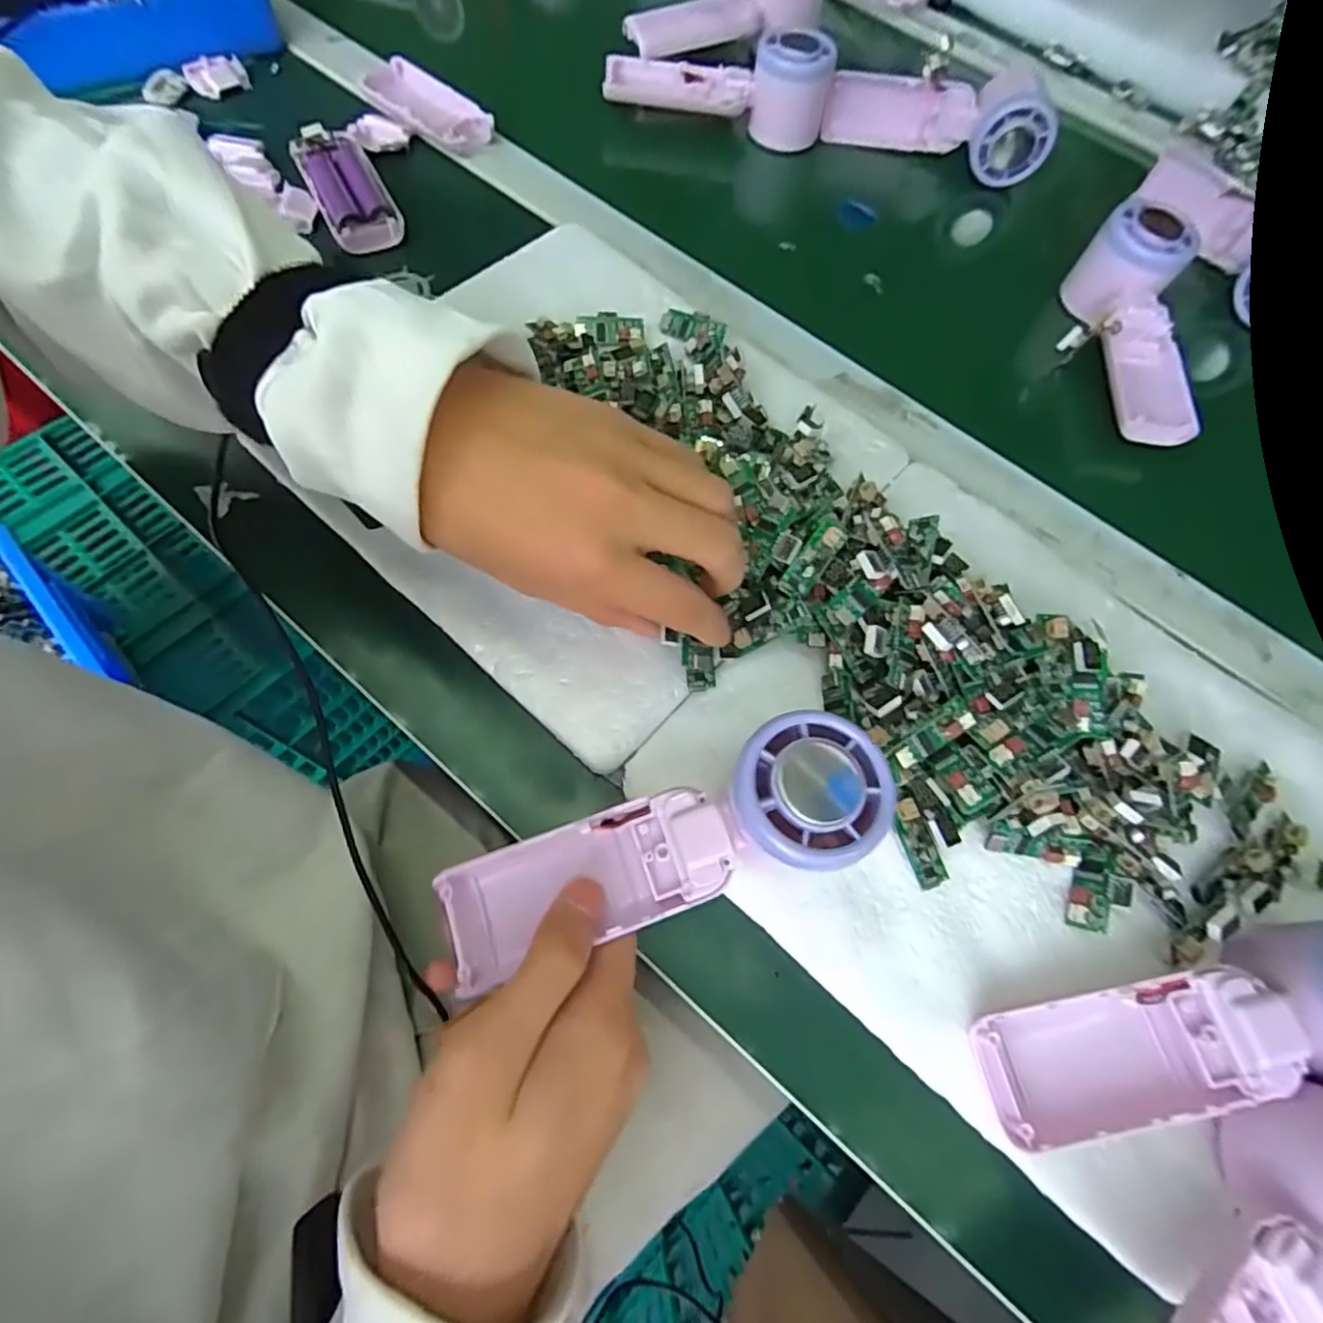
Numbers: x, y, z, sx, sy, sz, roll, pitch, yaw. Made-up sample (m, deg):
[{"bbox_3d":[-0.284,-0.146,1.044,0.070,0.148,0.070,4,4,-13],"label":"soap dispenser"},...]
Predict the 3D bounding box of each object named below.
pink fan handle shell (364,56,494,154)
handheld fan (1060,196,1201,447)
[{"bbox_3d":[-0.173,-0.401,0.460,0.107,0.017,0.044,40,70,12],"label":"pink fan handle shell"},{"bbox_3d":[0.299,-0.207,0.389,0.057,0.053,0.155,2,67,-3],"label":"handheld fan"}]

